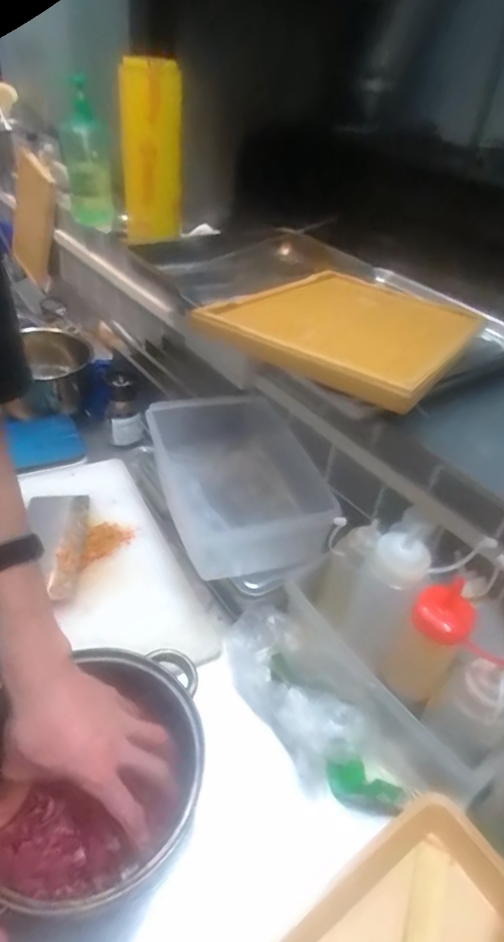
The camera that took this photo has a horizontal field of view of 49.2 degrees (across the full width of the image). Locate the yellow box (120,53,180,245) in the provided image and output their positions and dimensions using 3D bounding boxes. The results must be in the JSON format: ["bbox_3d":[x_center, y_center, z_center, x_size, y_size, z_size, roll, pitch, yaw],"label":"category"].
[{"bbox_3d":[-0.174,-0.543,0.944,0.096,0.261,0.072,0,39,-9],"label":"yellow box"}]

